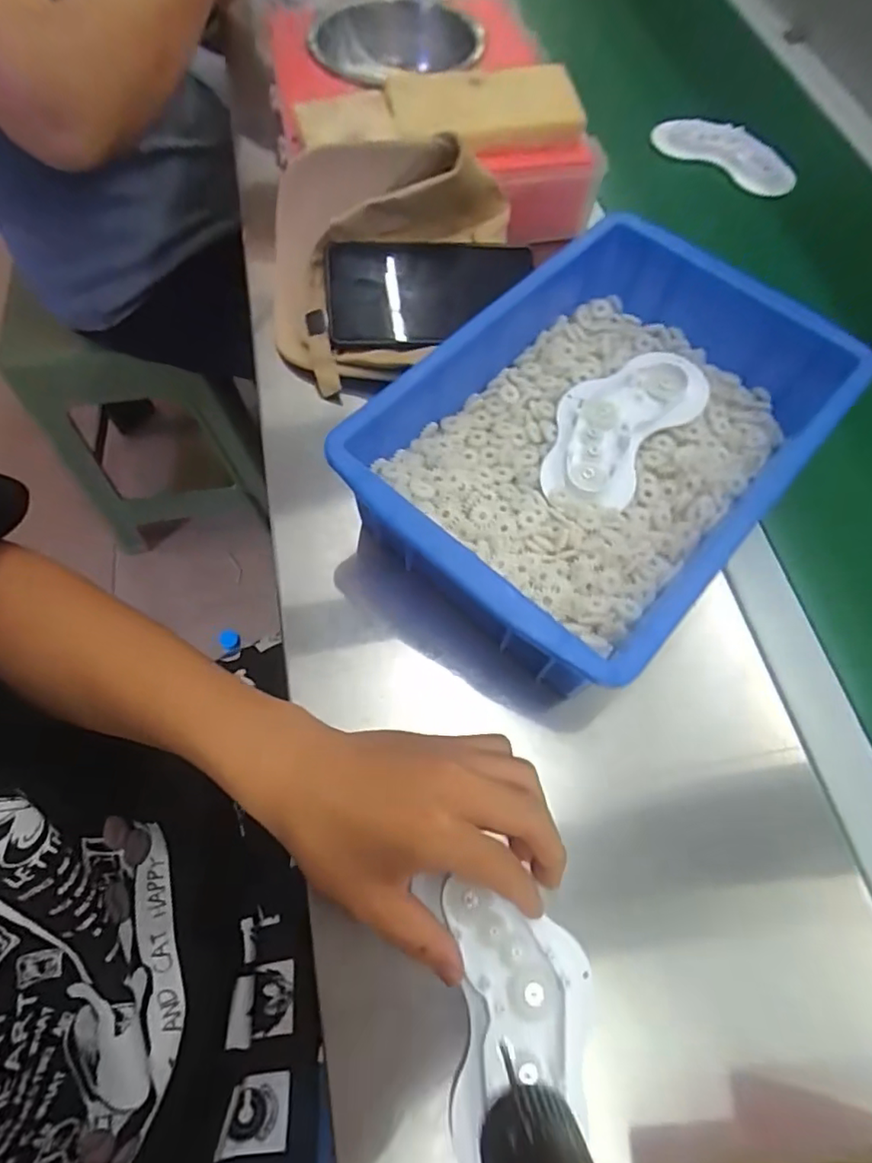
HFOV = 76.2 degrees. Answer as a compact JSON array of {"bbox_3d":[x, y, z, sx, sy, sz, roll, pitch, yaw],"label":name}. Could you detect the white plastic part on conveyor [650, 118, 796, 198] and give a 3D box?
[{"bbox_3d":[0.299,-0.440,0.572,0.143,0.022,0.060,35,70,13],"label":"white plastic part on conveyor"}]

